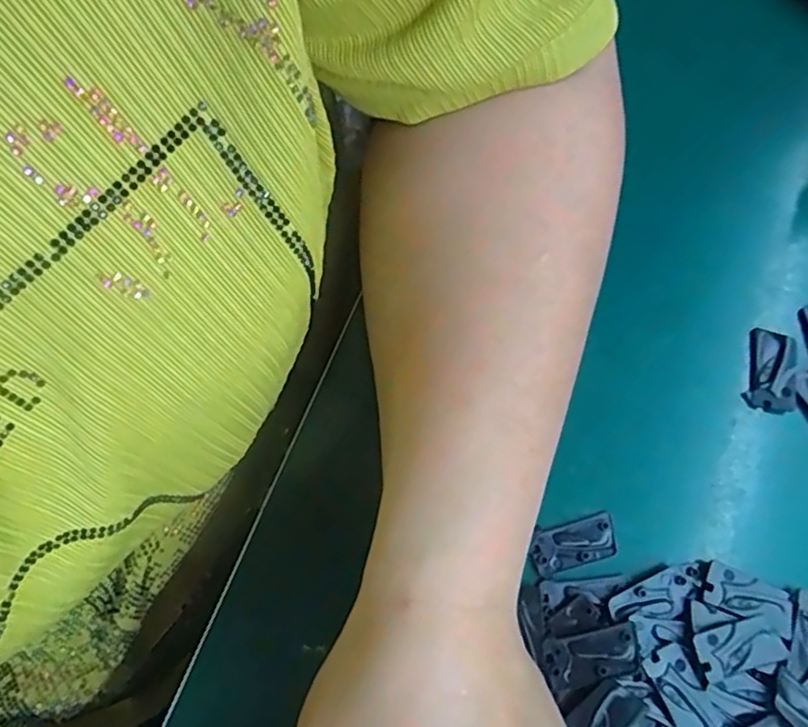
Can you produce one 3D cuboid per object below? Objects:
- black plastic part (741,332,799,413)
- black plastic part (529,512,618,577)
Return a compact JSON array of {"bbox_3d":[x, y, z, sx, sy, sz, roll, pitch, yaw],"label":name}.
[{"bbox_3d":[0.154,0.003,0.267,0.019,0.006,0.034,12,75,3],"label":"black plastic part"},{"bbox_3d":[0.067,0.071,0.250,0.035,0.004,0.017,-16,75,-4],"label":"black plastic part"}]

